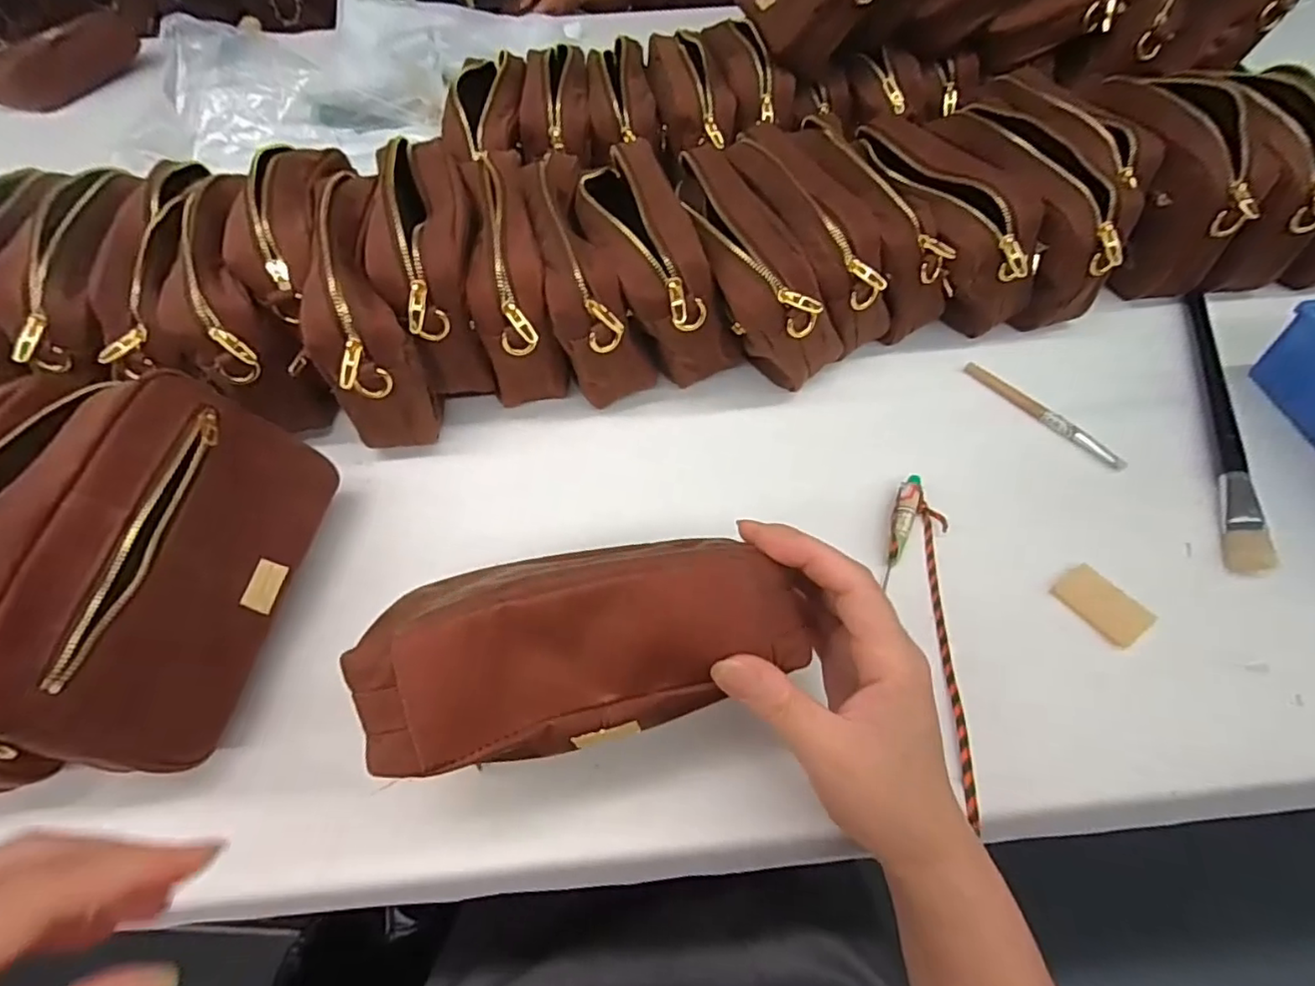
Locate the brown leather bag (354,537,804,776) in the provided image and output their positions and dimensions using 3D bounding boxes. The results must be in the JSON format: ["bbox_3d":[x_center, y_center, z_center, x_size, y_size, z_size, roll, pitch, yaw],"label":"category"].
[{"bbox_3d":[-0.028,0.069,0.252,0.173,0.081,0.042,-11,10,-7],"label":"brown leather bag"}]

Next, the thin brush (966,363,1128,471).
[{"bbox_3d":[0.287,-0.060,0.456,0.008,0.011,0.130,-29,57,-19],"label":"thin brush"}]

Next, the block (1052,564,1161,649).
[{"bbox_3d":[0.262,0.065,0.357,0.028,0.013,0.047,-27,56,-18],"label":"block"}]

